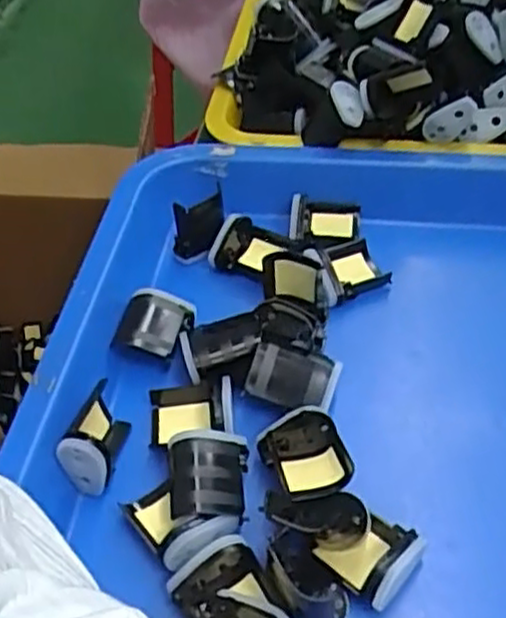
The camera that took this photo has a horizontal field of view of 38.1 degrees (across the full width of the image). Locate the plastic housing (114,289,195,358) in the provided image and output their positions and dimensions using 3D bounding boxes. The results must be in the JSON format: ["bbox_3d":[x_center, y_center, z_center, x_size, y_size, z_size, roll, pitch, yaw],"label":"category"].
[{"bbox_3d":[-0.053,0.008,0.389,0.035,0.016,0.039,14,49,17],"label":"plastic housing"}]

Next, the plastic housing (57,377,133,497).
[{"bbox_3d":[-0.070,0.058,0.334,0.020,0.033,0.041,11,48,15],"label":"plastic housing"}]

